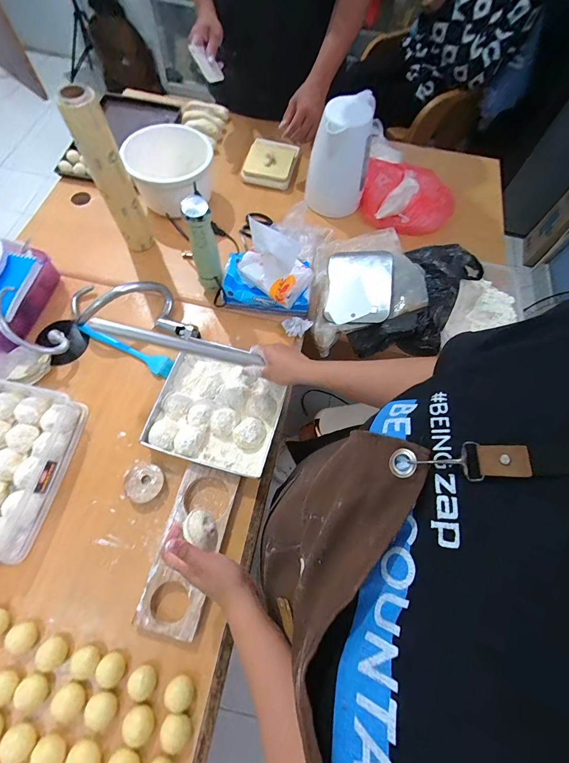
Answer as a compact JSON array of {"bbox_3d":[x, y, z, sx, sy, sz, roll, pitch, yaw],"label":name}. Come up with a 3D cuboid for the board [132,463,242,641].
[{"bbox_3d":[-0.156,0.272,0.551,0.097,0.019,0.249,14,69,3],"label":"board"}]

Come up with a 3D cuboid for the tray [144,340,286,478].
[{"bbox_3d":[-0.125,0.046,0.649,0.232,0.033,0.233,15,67,4],"label":"tray"}]

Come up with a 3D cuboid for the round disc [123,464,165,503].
[{"bbox_3d":[-0.251,0.183,0.597,0.063,0.027,0.065,1,67,-2],"label":"round disc"}]

